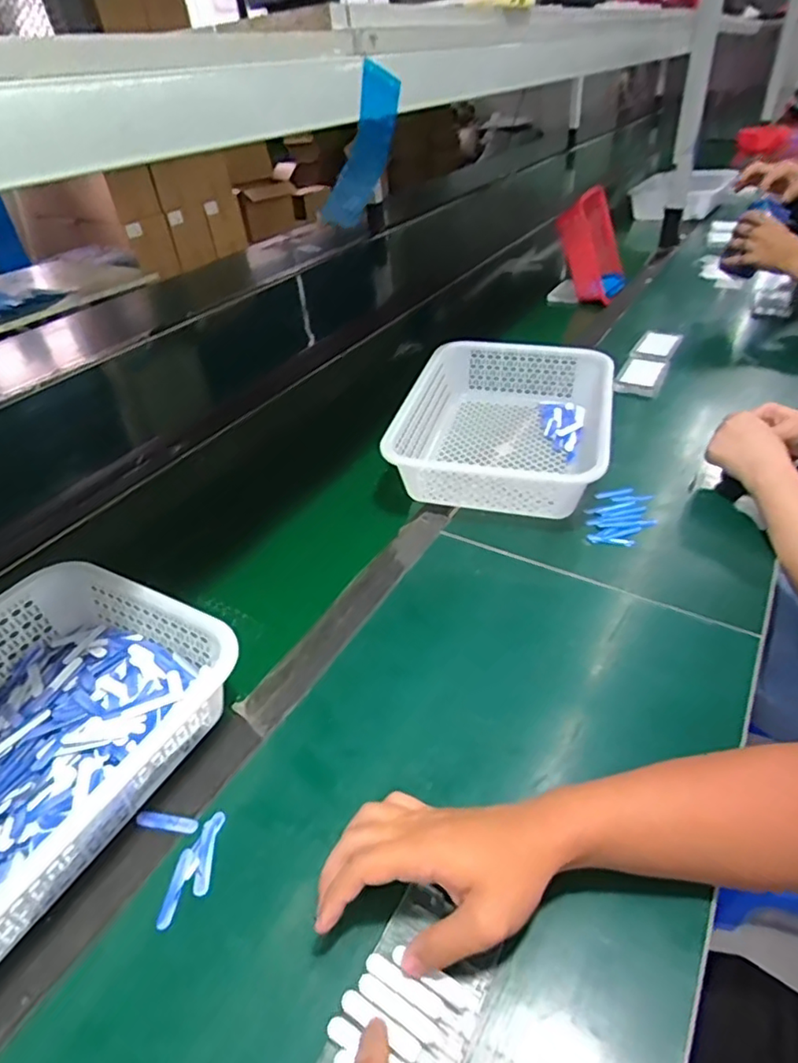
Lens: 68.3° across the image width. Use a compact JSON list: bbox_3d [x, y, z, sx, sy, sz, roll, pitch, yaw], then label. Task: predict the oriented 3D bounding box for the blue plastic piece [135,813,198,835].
[{"bbox_3d":[-0.179,0.223,0.451,0.052,0.004,0.011,5,39,13],"label":"blue plastic piece"}]

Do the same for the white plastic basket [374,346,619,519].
[{"bbox_3d":[0.150,-0.151,0.815,0.255,0.088,0.342,6,39,16],"label":"white plastic basket"}]

